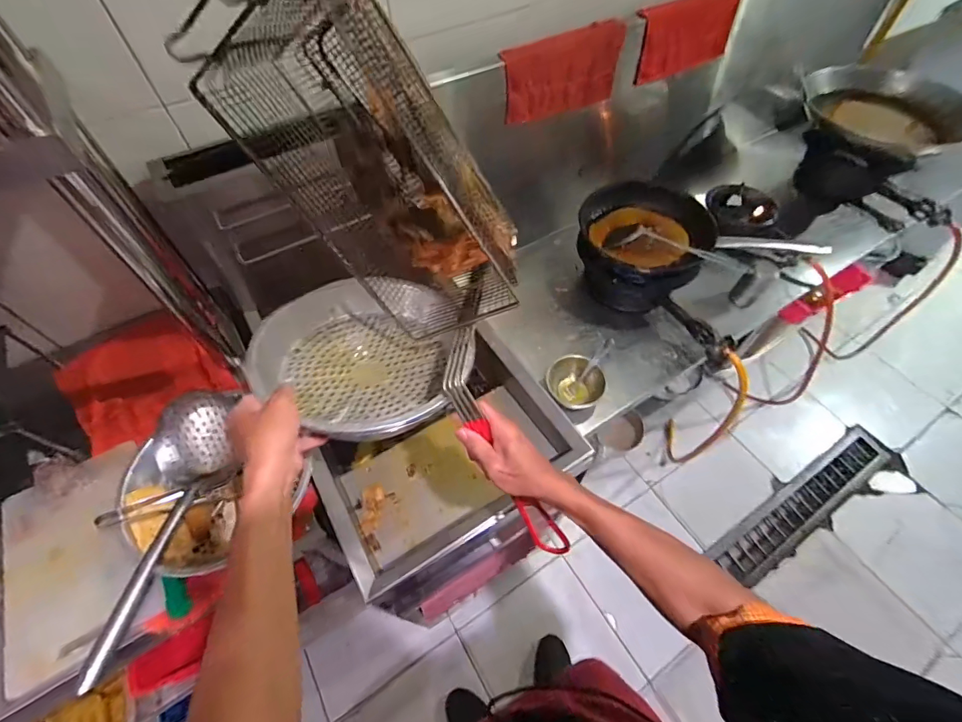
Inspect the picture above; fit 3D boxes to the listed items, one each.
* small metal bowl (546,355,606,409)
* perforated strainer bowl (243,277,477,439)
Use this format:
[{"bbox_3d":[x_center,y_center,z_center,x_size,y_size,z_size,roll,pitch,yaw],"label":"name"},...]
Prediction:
[{"bbox_3d":[0.210,0.045,0.972,0.118,0.067,0.104,-10,58,-5],"label":"small metal bowl"},{"bbox_3d":[-0.158,-0.014,0.555,0.247,0.086,0.240,0,57,1],"label":"perforated strainer bowl"}]

